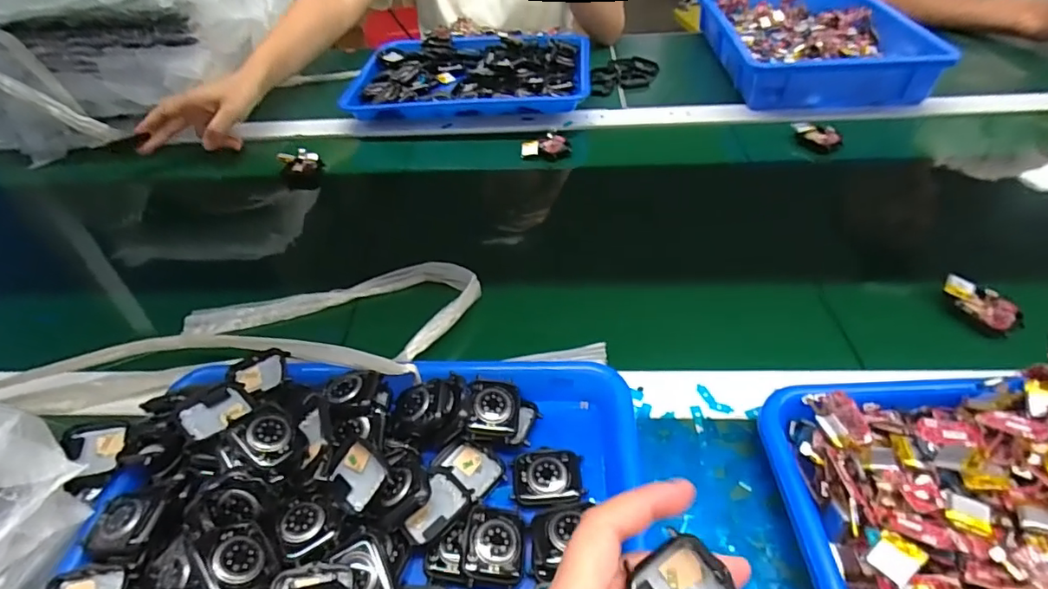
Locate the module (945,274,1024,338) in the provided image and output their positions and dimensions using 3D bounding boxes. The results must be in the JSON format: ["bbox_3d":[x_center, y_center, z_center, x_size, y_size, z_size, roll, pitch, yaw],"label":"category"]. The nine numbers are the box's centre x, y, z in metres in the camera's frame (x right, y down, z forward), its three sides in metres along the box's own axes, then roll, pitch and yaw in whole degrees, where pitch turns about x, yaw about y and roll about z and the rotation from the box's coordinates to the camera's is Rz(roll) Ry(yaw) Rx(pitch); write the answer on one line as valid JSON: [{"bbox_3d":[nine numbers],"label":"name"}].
[{"bbox_3d":[0.374,0.007,0.438,0.032,0.016,0.056,-23,48,-17],"label":"module"}]

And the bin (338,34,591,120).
[{"bbox_3d":[-0.074,-0.316,0.795,0.336,0.050,0.210,-1,45,4],"label":"bin"}]

